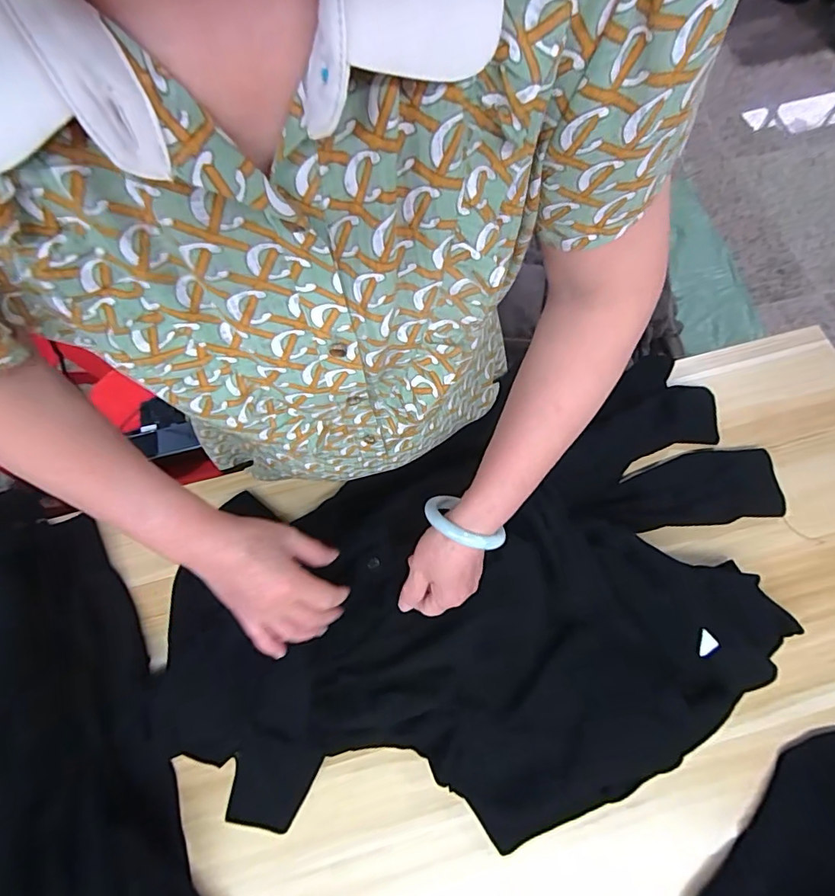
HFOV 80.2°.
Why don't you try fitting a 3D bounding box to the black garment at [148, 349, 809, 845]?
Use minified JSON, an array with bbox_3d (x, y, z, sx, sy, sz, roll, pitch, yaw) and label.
[{"bbox_3d":[0.088,0.158,0.485,0.674,0.122,0.367,-18,70,-5],"label":"black garment"}]

